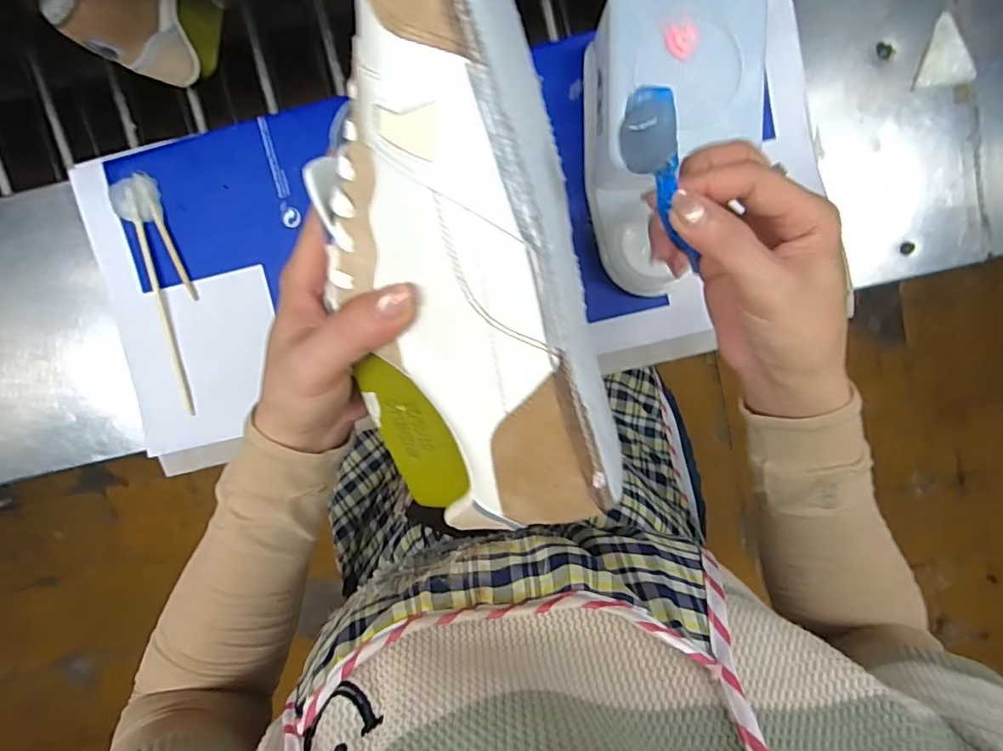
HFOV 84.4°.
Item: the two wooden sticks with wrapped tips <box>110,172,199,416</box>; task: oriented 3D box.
[{"bbox_3d":[-0.276,-0.069,0.461,0.040,0.018,0.194,-17,99,3],"label":"two wooden sticks with wrapped tips"}]

